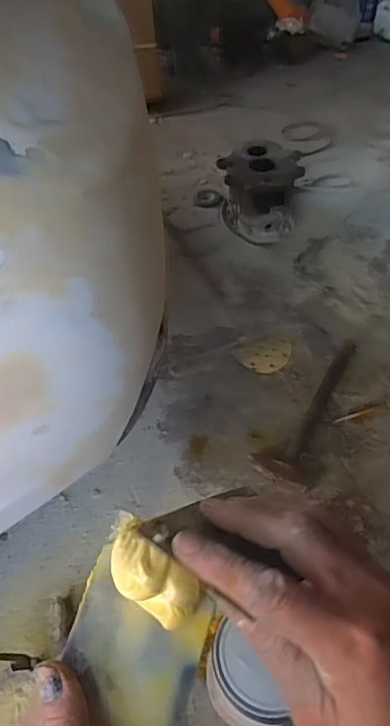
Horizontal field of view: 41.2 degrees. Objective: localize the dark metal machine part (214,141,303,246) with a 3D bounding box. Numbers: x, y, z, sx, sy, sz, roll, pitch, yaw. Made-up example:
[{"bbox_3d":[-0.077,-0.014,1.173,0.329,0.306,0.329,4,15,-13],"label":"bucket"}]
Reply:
[{"bbox_3d":[0.189,-0.499,1.532,0.239,0.181,0.234,3,50,7],"label":"dark metal machine part"}]

